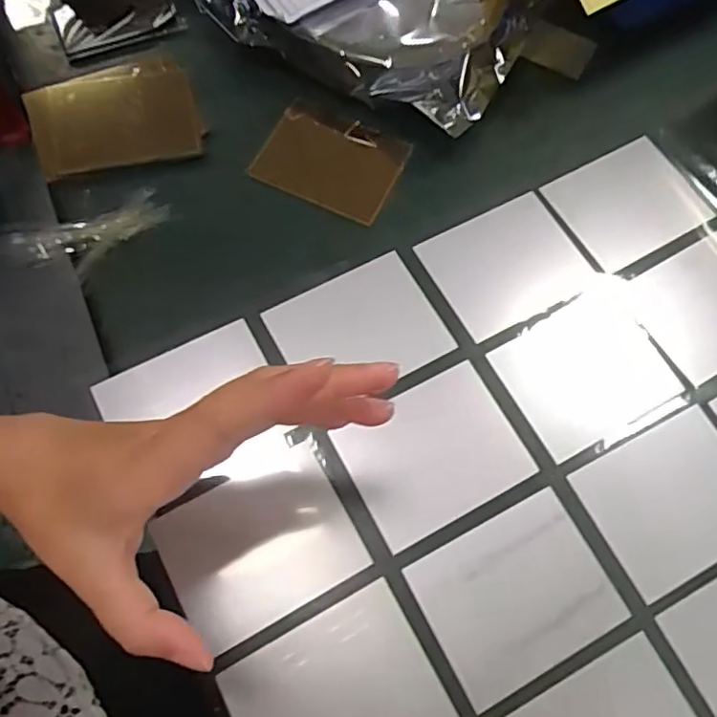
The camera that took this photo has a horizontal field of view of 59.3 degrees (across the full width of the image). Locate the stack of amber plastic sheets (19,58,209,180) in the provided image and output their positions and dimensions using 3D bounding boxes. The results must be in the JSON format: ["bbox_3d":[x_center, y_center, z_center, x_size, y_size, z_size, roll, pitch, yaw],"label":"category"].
[{"bbox_3d":[-0.176,-0.177,0.456,0.115,0.016,0.095,-14,70,-5],"label":"stack of amber plastic sheets"}]

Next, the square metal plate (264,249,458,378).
[{"bbox_3d":[0.001,-0.018,0.398,0.099,0.004,0.078,-26,71,-15],"label":"square metal plate"}]

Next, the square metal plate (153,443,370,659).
[{"bbox_3d":[-0.055,0.103,0.350,0.098,0.010,0.079,-27,72,-12],"label":"square metal plate"}]

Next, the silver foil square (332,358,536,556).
[{"bbox_3d":[0.044,0.055,0.372,0.098,0.007,0.078,-26,72,-12],"label":"silver foil square"}]

